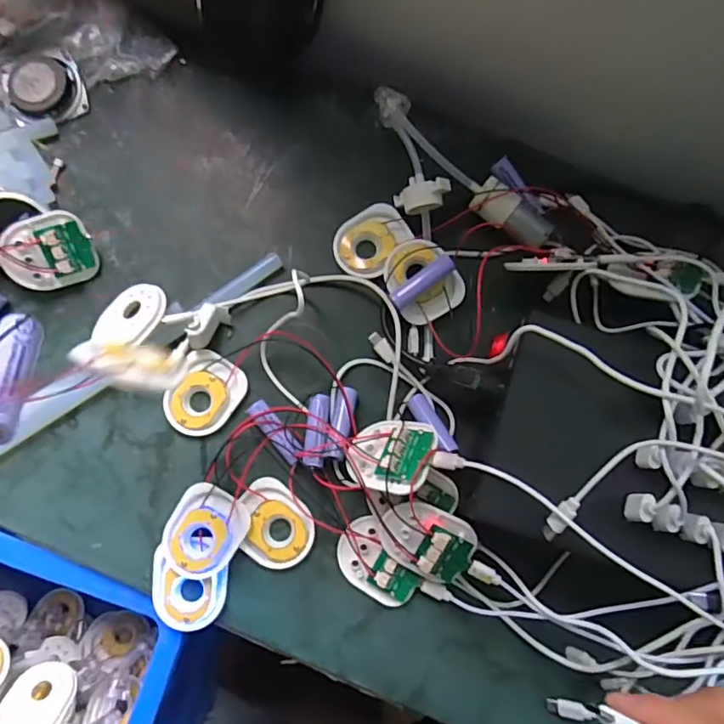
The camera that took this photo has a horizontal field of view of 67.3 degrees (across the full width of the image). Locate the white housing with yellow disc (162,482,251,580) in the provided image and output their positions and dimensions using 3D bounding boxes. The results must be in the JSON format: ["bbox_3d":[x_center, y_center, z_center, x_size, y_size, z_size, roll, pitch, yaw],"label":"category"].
[{"bbox_3d":[-0.105,0.113,0.364,0.048,0.014,0.059,28,79,3],"label":"white housing with yellow disc"}]

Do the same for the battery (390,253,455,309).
[{"bbox_3d":[0.043,-0.056,0.387,0.051,0.013,0.013,-35,82,-9],"label":"battery"}]

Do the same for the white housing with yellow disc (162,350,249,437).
[{"bbox_3d":[-0.110,0.024,0.382,0.045,0.009,0.056,29,79,3],"label":"white housing with yellow disc"}]

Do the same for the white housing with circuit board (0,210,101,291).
[{"bbox_3d":[-0.220,-0.076,0.381,0.057,0.014,0.050,-20,118,-12],"label":"white housing with circuit board"}]

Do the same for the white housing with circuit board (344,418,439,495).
[{"bbox_3d":[0.016,0.056,0.335,0.057,0.010,0.049,3,53,35],"label":"white housing with circuit board"}]

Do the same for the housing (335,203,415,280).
[{"bbox_3d":[0.007,-0.088,0.400,0.057,0.010,0.044,-41,83,-10],"label":"housing"}]

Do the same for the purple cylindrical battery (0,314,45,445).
[{"bbox_3d":[-0.117,0.004,0.179,0.010,0.013,0.050,-10,51,-3],"label":"purple cylindrical battery"}]

